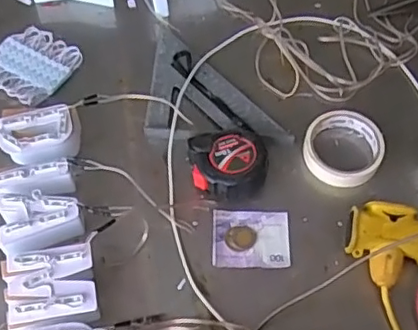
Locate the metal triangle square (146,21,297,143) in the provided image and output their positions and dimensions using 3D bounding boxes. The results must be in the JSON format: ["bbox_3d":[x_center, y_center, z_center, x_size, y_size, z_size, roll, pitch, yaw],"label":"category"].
[{"bbox_3d":[0.007,-0.108,0.752,0.170,0.020,0.189,-1,60,-3],"label":"metal triangle square"}]

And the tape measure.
[{"bbox_3d":[0.025,-0.001,0.666,0.086,0.035,0.070,-8,61,-7],"label":"tape measure"}]

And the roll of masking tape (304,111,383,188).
[{"bbox_3d":[0.157,-0.020,0.691,0.087,0.024,0.092,1,60,-2],"label":"roll of masking tape"}]

